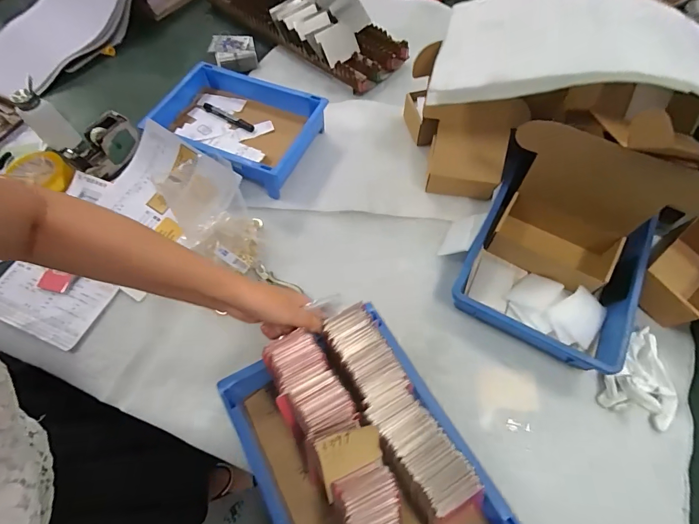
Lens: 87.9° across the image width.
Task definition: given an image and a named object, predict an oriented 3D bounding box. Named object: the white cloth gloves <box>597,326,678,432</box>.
[{"bbox_3d":[0.444,0.173,0.538,0.093,0.030,0.136,34,69,17],"label":"white cloth gloves"}]

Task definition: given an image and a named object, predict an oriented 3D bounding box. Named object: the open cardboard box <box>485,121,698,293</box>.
[{"bbox_3d":[0.337,-0.067,0.553,0.242,0.226,0.107,27,67,14],"label":"open cardboard box"}]

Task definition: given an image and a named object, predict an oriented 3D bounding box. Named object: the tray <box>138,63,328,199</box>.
[{"bbox_3d":[-0.235,-0.285,0.745,0.310,0.064,0.210,22,66,12],"label":"tray"}]

